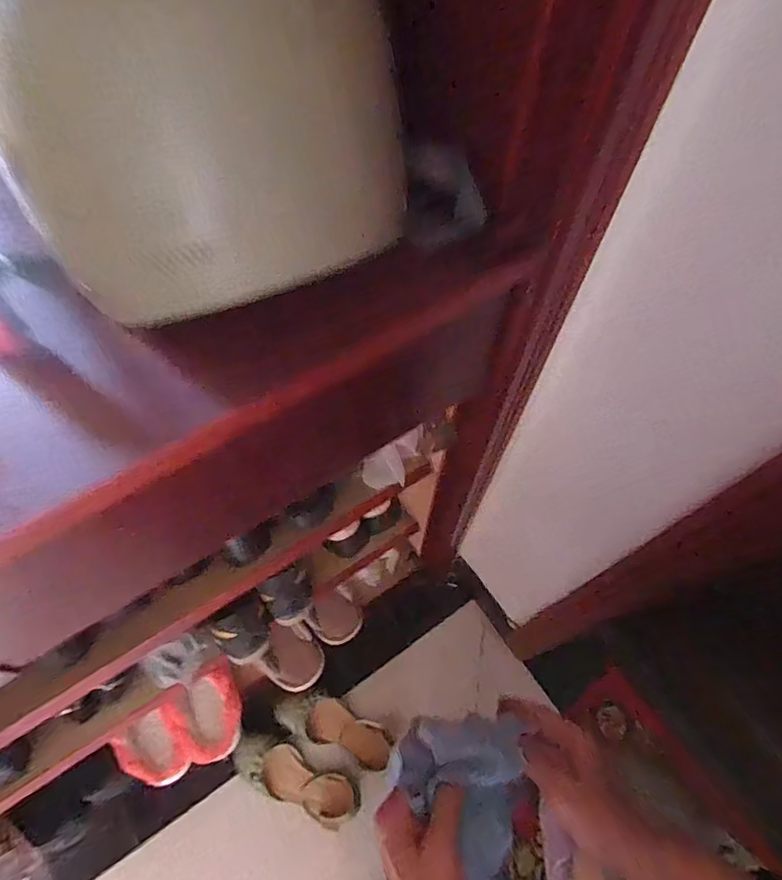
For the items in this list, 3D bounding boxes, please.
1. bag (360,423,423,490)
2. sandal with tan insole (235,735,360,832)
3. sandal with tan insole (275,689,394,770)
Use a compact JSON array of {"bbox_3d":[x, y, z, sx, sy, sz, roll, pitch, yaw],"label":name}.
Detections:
[{"bbox_3d":[0.005,0.025,0.603,0.078,0.060,0.033,-22,64,-12],"label":"bag"},{"bbox_3d":[-0.169,0.612,0.935,0.230,0.048,0.081,24,64,12],"label":"sandal with tan insole"},{"bbox_3d":[-0.111,0.543,0.992,0.221,0.052,0.083,20,63,10],"label":"sandal with tan insole"}]

